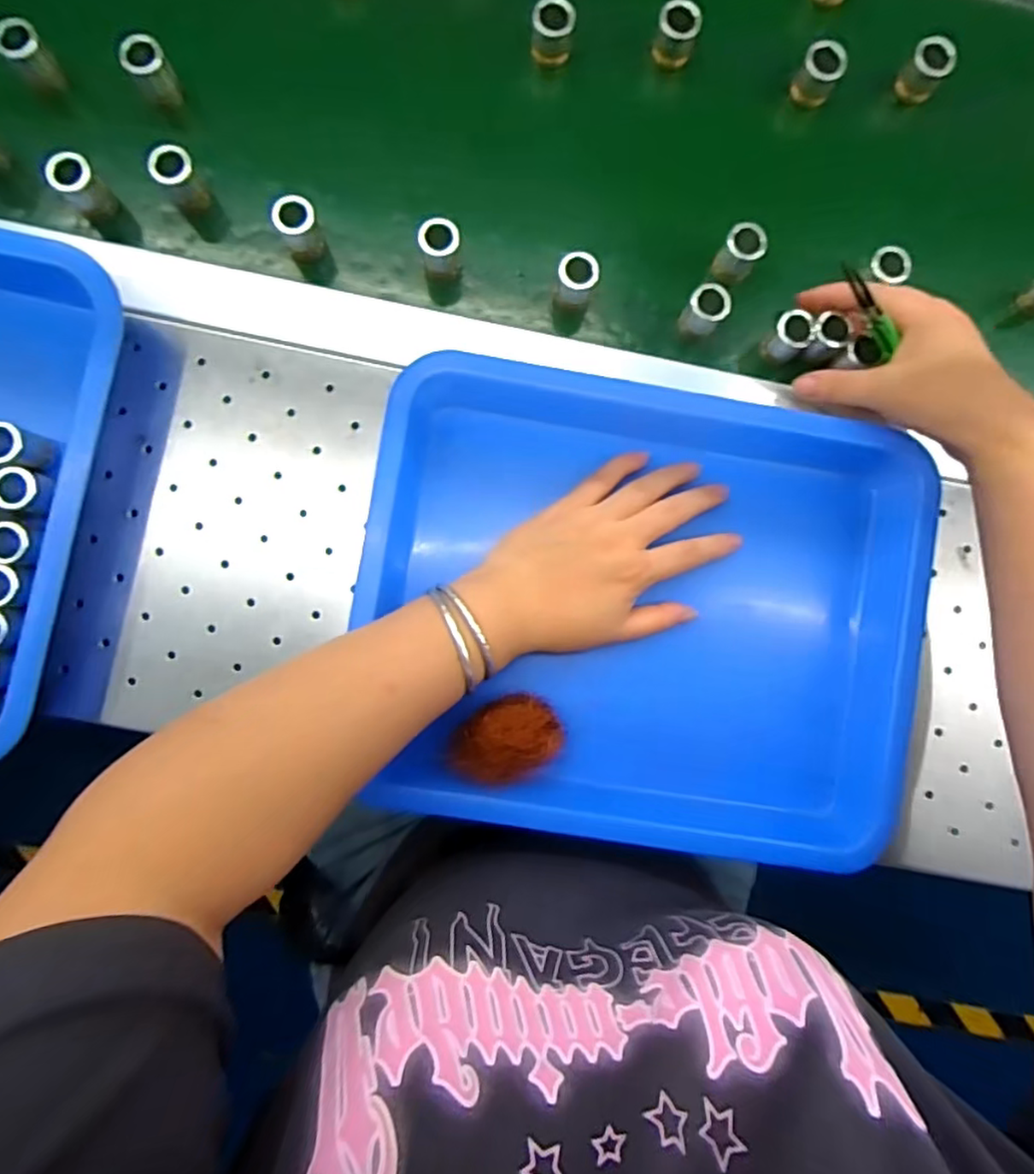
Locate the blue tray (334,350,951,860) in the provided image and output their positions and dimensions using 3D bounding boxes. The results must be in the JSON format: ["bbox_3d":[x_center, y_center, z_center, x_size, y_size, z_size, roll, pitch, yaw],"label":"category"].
[{"bbox_3d":[0.073,0.019,0.379,0.321,0.058,0.273,8,85,-2],"label":"blue tray"}]

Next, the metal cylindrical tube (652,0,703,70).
[{"bbox_3d":[0.103,-0.356,0.402,0.025,0.034,0.020,19,85,-2],"label":"metal cylindrical tube"}]

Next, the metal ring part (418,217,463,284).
[{"bbox_3d":[-0.047,-0.206,0.383,0.024,0.036,0.019,-7,86,-4],"label":"metal ring part"}]

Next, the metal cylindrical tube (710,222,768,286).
[{"bbox_3d":[0.139,-0.207,0.388,0.023,0.032,0.021,0,86,-3],"label":"metal cylindrical tube"}]

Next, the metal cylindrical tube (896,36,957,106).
[{"bbox_3d":[0.267,-0.338,0.407,0.025,0.029,0.023,39,85,0],"label":"metal cylindrical tube"}]

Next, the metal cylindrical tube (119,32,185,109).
[{"bbox_3d":[-0.219,-0.309,0.377,0.023,0.033,0.023,0,86,-3],"label":"metal cylindrical tube"}]

